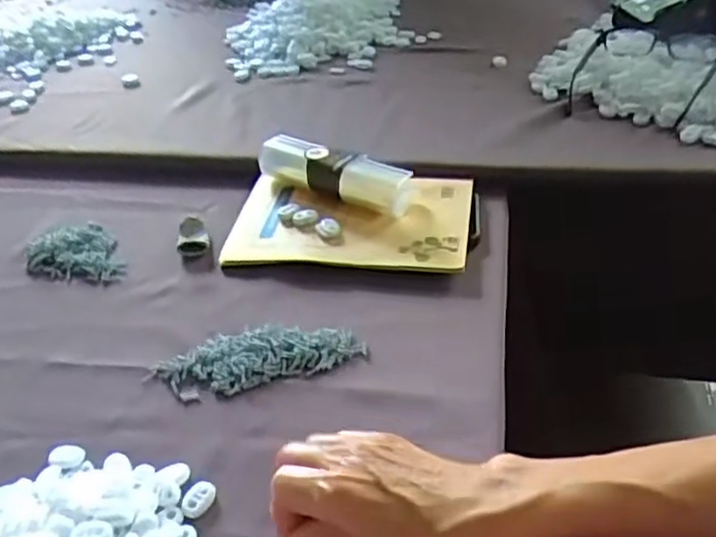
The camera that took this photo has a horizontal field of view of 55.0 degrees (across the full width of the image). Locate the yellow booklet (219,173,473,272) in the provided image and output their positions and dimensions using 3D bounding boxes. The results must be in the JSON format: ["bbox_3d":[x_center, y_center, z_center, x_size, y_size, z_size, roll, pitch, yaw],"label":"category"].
[{"bbox_3d":[-0.009,-0.044,0.610,0.210,0.020,0.130,3,39,10],"label":"yellow booklet"}]

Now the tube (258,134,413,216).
[{"bbox_3d":[-0.023,-0.088,0.633,0.158,0.039,0.042,18,44,27],"label":"tube"}]

